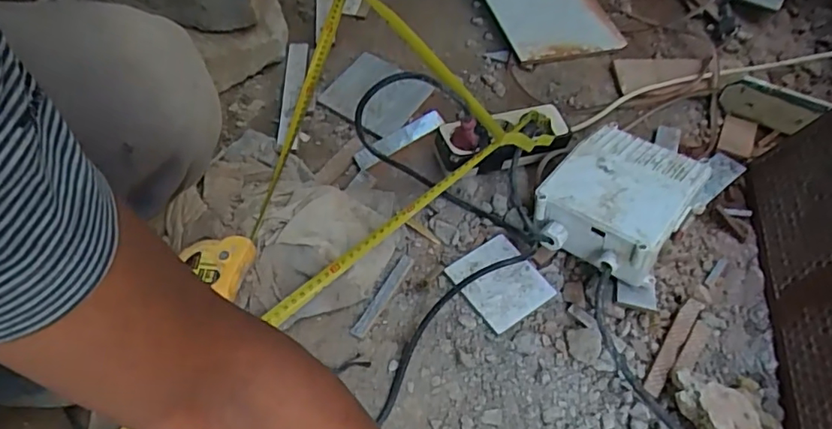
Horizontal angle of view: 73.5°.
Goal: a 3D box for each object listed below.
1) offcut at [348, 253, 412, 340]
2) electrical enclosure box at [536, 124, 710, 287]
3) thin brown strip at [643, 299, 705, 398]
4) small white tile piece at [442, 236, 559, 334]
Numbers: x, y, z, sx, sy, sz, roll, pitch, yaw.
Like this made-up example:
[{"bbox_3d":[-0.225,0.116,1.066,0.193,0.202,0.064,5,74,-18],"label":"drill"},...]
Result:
[{"bbox_3d":[-0.033,0.082,0.575,0.014,0.006,0.105,26,57,14],"label":"offcut"},{"bbox_3d":[0.215,-0.015,0.604,0.135,0.084,0.170,35,60,19],"label":"electrical enclosure box"},{"bbox_3d":[0.254,0.128,0.549,0.015,0.006,0.117,33,59,18],"label":"thin brown strip"},{"bbox_3d":[0.088,0.069,0.584,0.079,0.011,0.090,-30,62,-22],"label":"small white tile piece"}]

